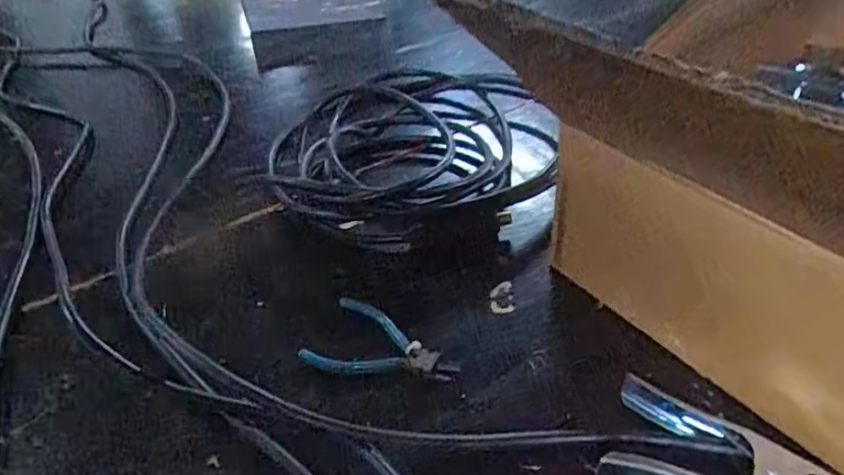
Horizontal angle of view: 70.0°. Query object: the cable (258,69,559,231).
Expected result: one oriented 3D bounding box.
[{"bbox_3d":[-0.016,-0.117,0.663,0.295,0.063,0.289,-6,40,0],"label":"cable"}]

